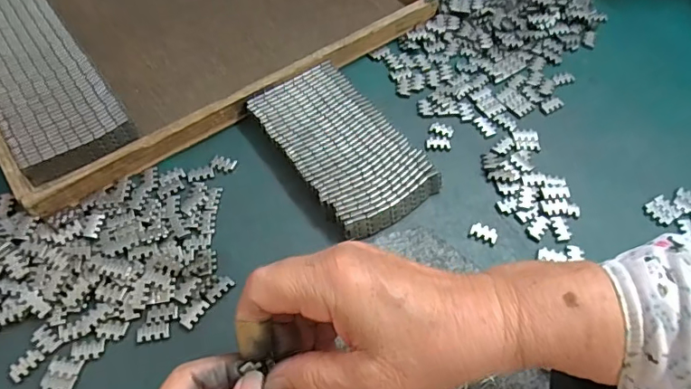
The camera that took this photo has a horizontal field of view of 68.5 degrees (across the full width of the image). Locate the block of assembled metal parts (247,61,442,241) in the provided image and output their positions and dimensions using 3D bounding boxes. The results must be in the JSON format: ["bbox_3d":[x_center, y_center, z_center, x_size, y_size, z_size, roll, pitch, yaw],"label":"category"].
[{"bbox_3d":[-0.005,-0.039,0.404,0.086,0.019,0.153,-31,62,-19],"label":"block of assembled metal parts"}]

